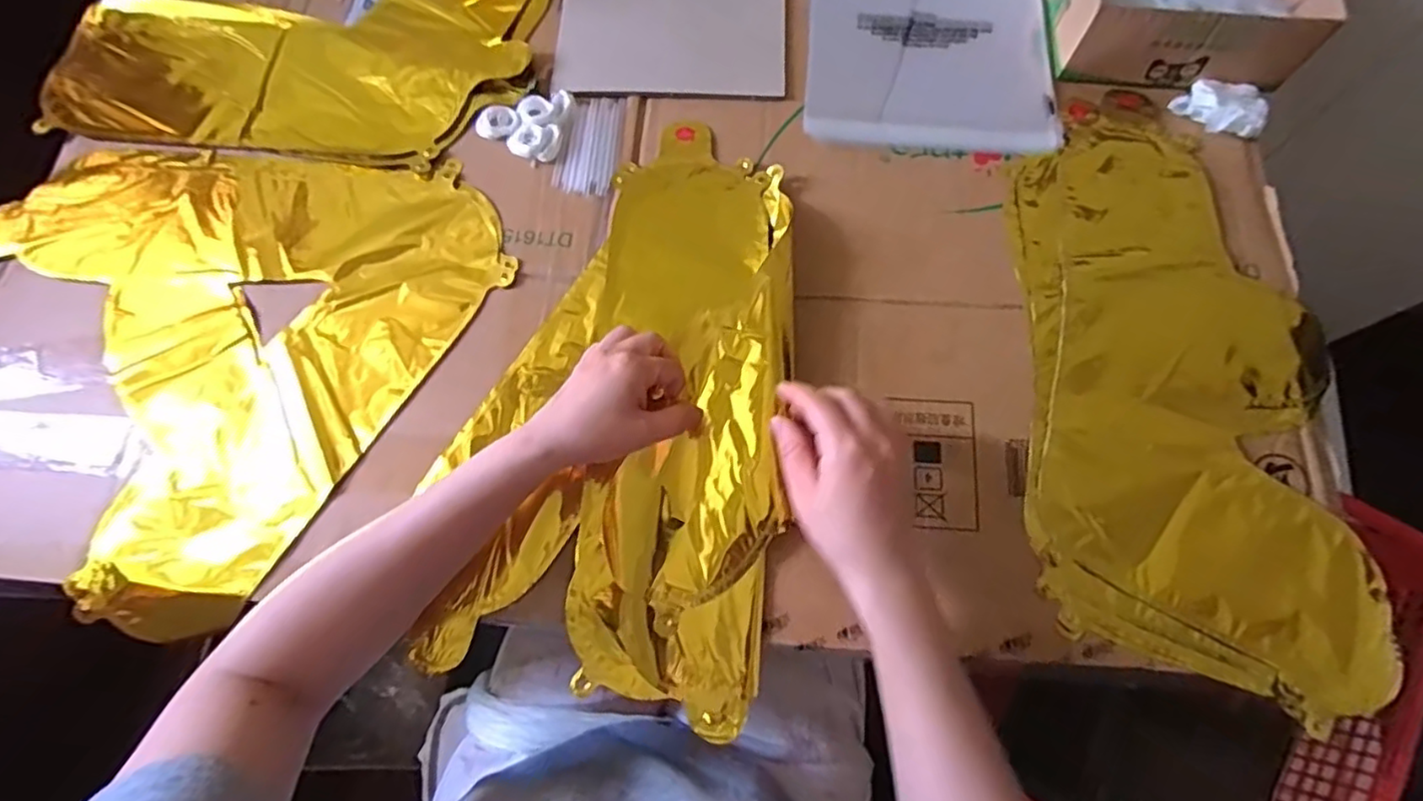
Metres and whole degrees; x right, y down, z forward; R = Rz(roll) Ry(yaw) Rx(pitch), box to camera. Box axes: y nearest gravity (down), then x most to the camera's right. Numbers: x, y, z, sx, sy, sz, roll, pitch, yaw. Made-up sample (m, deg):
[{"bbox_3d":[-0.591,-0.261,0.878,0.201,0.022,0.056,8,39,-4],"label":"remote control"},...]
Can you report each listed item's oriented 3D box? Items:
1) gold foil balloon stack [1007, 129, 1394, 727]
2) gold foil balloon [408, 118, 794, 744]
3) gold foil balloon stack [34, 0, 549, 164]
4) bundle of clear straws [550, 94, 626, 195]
[{"bbox_3d":[0.336,-0.018,0.466,0.215,0.015,0.418,5,72,2],"label":"gold foil balloon stack"},{"bbox_3d":[-0.059,-0.012,0.463,0.221,0.040,0.411,6,75,3],"label":"gold foil balloon"},{"bbox_3d":[-0.350,-0.313,0.564,0.392,0.022,0.229,5,72,2],"label":"gold foil balloon stack"},{"bbox_3d":[-0.096,-0.207,0.526,0.046,0.007,0.092,7,72,3],"label":"bundle of clear straws"}]

